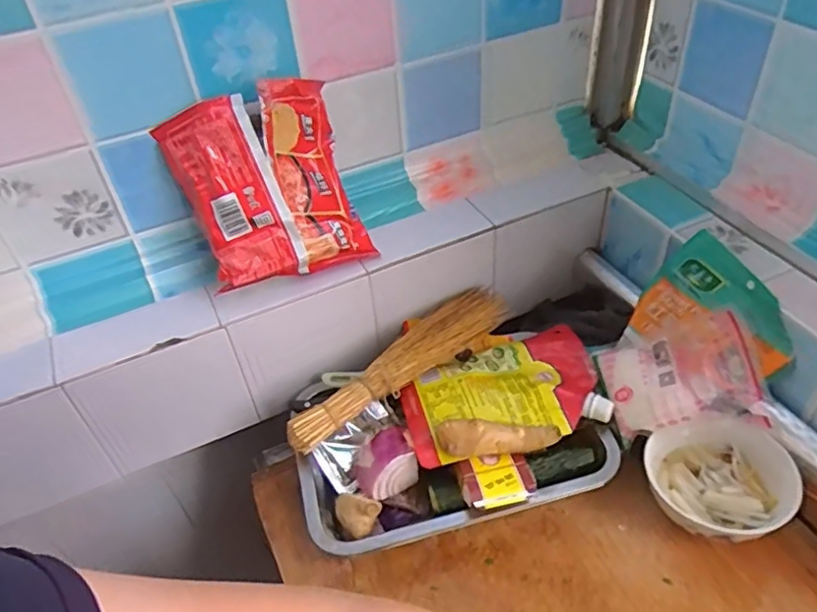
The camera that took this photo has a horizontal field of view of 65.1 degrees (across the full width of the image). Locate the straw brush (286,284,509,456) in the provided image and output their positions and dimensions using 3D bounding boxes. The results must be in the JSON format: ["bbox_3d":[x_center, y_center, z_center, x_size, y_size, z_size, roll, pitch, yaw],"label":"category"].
[{"bbox_3d":[-0.011,0.055,0.660,0.264,0.034,0.054,-30,48,-24],"label":"straw brush"}]

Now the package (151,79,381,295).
[{"bbox_3d":[-0.128,-0.110,0.605,0.155,0.180,0.053,-23,18,-19],"label":"package"}]

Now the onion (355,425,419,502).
[{"bbox_3d":[-0.023,0.148,0.612,0.059,0.046,0.047,-22,45,-17],"label":"onion"}]

